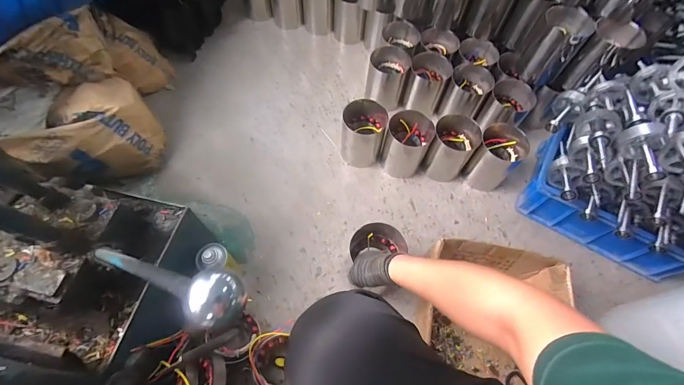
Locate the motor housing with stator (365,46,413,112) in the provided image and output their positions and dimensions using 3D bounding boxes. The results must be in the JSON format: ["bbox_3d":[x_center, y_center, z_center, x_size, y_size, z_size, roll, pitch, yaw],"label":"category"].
[{"bbox_3d":[0.144,-0.360,1.065,0.123,0.164,0.105,2,64,0],"label":"motor housing with stator"}]

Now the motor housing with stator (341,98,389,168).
[{"bbox_3d":[0.061,-0.164,0.954,0.118,0.156,0.127,12,65,5],"label":"motor housing with stator"}]

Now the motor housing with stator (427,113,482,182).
[{"bbox_3d":[0.306,-0.125,0.946,0.117,0.152,0.121,30,68,13],"label":"motor housing with stator"}]

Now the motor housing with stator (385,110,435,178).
[{"bbox_3d":[0.178,-0.128,0.939,0.117,0.154,0.116,21,66,9],"label":"motor housing with stator"}]

